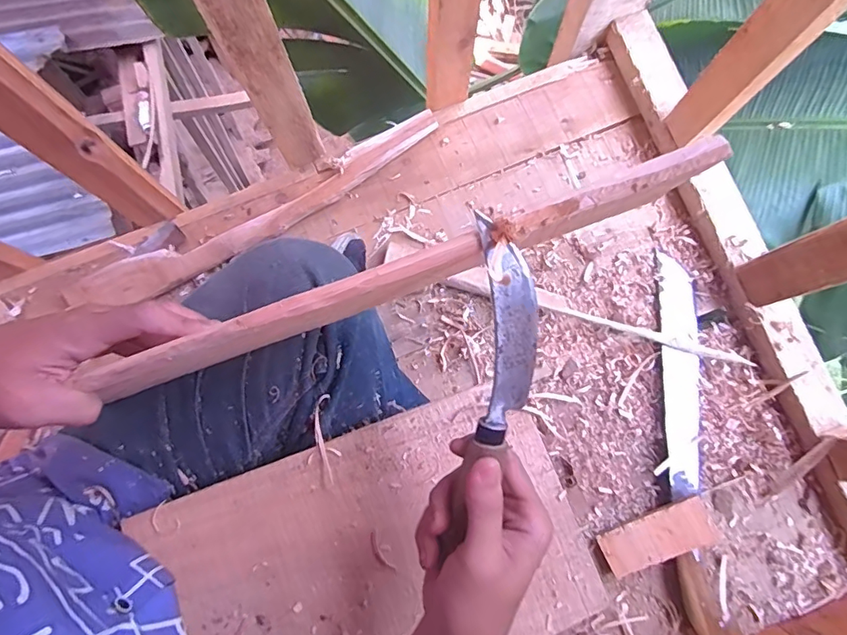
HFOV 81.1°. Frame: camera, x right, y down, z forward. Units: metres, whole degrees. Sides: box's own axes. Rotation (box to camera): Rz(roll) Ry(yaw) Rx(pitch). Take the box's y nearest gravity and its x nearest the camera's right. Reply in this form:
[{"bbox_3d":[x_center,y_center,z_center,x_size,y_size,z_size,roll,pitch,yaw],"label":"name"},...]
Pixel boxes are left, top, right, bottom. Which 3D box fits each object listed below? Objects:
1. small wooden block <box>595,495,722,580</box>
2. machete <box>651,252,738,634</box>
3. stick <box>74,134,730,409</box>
[{"bbox_3d":[0.251,0.237,0.532,0.116,0.011,0.046,-29,67,12],"label":"small wooden block"},{"bbox_3d":[0.297,0.138,0.559,0.058,0.031,0.426,0,80,0],"label":"machete"},{"bbox_3d":[-0.029,-0.014,0.256,0.341,0.022,0.018,-20,80,12],"label":"stick"}]

